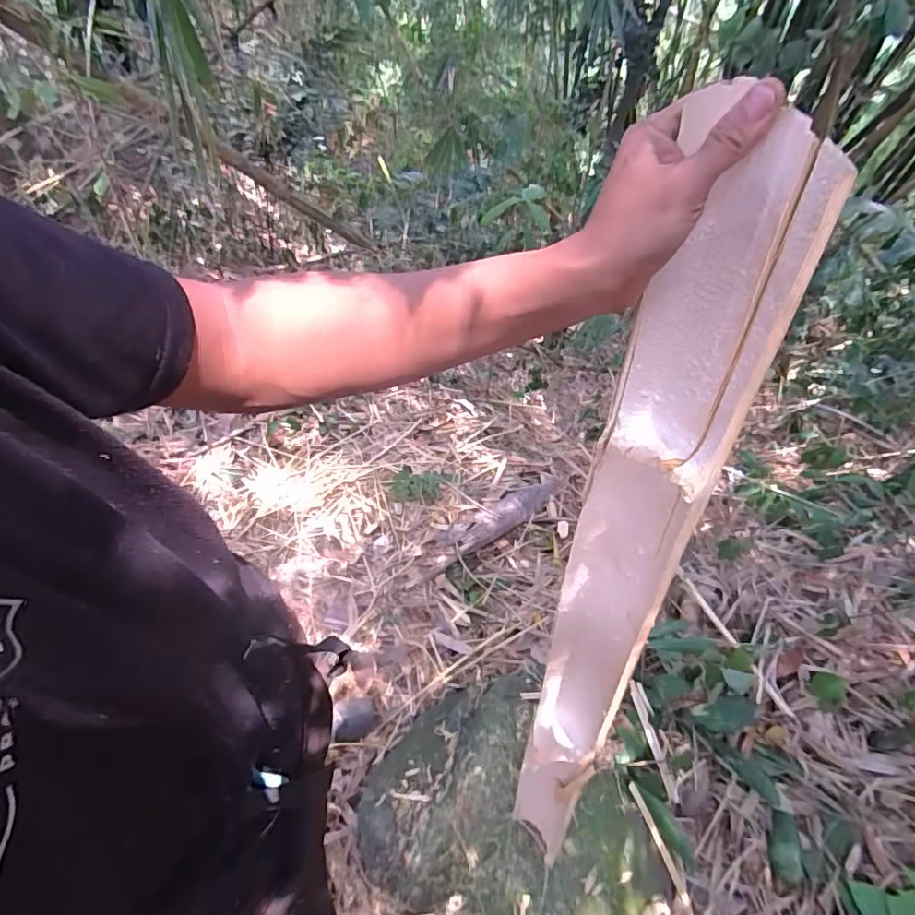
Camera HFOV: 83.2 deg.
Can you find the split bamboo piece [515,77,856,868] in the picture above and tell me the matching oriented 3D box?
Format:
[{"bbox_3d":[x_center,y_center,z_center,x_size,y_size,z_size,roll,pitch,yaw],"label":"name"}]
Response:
[{"bbox_3d":[0.136,0.147,0.493,0.071,0.810,0.077,4,35,-2],"label":"split bamboo piece"}]

